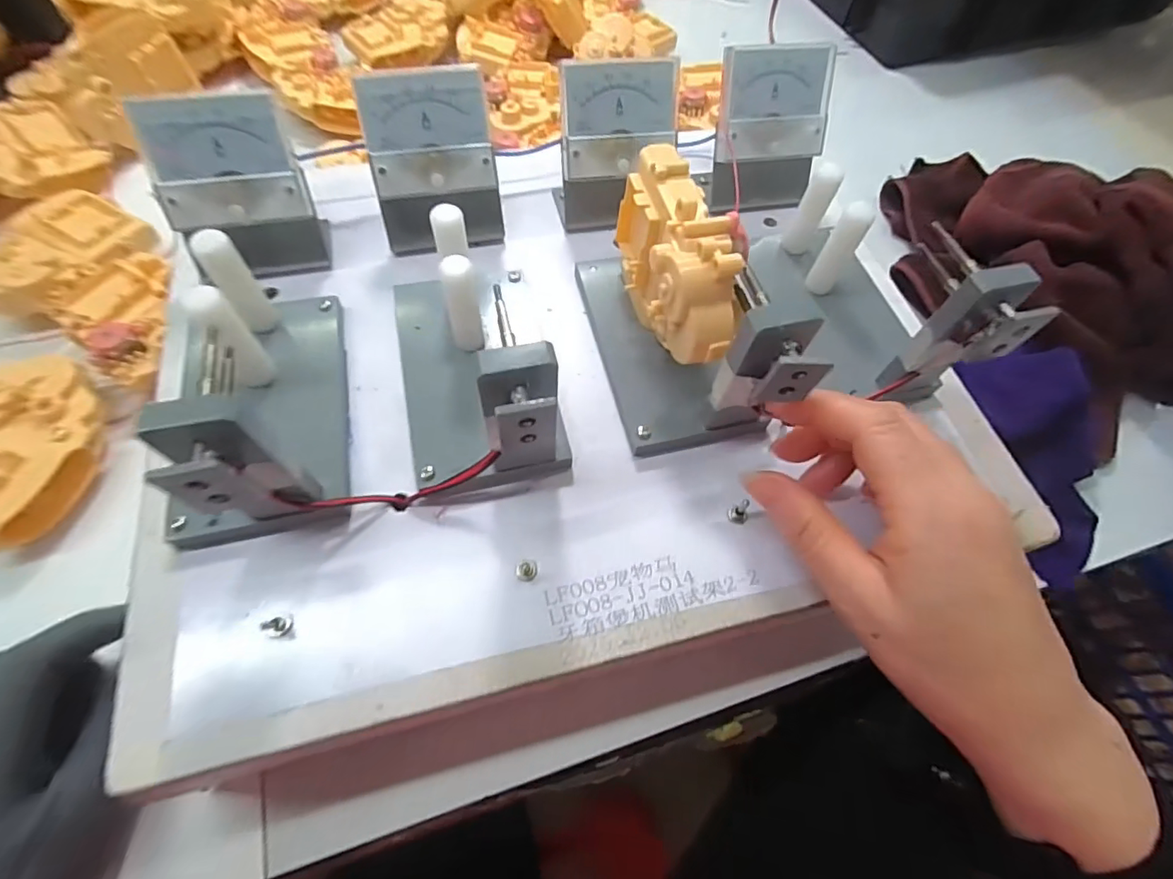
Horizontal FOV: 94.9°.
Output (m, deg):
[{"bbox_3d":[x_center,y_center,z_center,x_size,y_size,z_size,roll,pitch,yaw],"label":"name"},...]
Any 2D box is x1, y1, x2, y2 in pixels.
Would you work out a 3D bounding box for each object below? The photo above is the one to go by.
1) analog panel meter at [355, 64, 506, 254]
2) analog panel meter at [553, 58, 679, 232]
[{"bbox_3d":[-0.081,-0.144,0.287,0.062,0.075,0.040,-11,63,-10],"label":"analog panel meter"},{"bbox_3d":[0.017,-0.163,0.304,0.067,0.074,0.041,-6,63,-7],"label":"analog panel meter"}]

